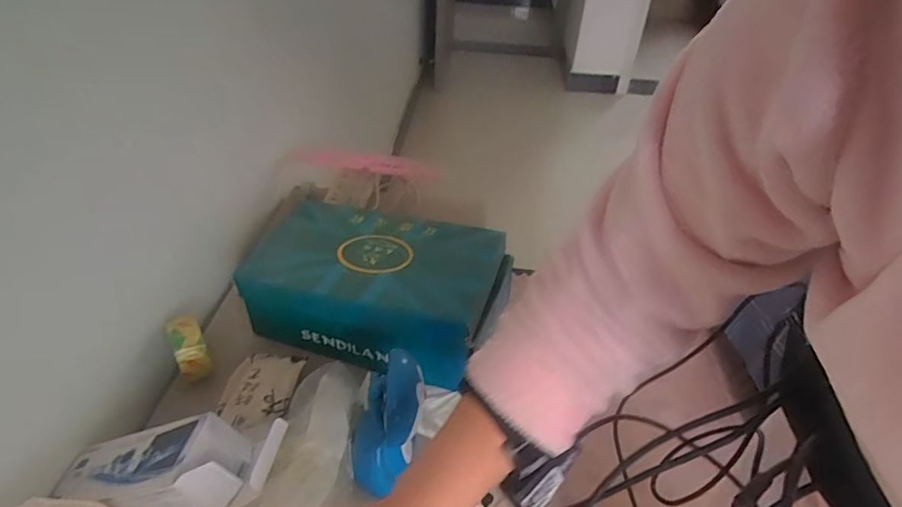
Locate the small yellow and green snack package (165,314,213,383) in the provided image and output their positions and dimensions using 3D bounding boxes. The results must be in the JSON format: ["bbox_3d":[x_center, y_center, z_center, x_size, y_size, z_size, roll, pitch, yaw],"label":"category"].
[{"bbox_3d":[-0.333,0.117,0.661,0.037,0.037,0.085,-19,80,-26],"label":"small yellow and green snack package"}]

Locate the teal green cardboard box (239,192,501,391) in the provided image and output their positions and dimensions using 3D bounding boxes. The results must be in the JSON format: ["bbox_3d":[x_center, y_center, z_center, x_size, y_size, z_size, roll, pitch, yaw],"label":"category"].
[{"bbox_3d":[-0.100,0.038,0.747,0.335,0.120,0.204,16,41,13],"label":"teal green cardboard box"}]

